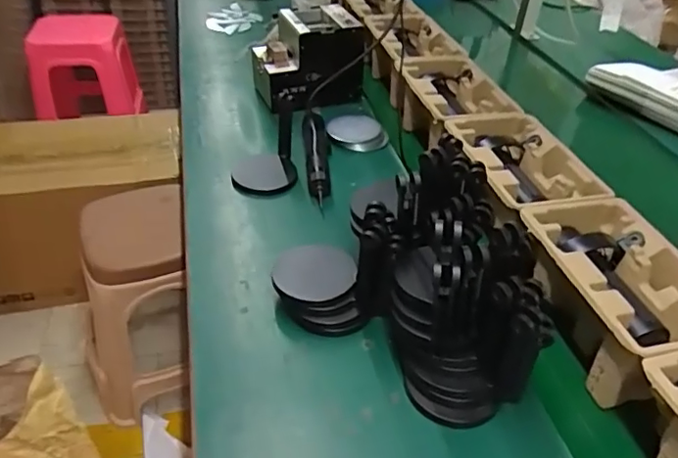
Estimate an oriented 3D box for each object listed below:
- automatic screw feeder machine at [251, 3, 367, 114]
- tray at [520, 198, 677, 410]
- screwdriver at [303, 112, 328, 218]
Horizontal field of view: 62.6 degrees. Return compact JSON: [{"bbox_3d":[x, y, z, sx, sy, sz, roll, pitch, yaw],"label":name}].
[{"bbox_3d":[-0.061,-0.329,1.075,0.198,0.156,0.149,-5,37,-13],"label":"automatic screw feeder machine"},{"bbox_3d":[0.308,0.072,0.634,0.149,0.099,0.221,-7,38,-16],"label":"tray"},{"bbox_3d":[-0.037,-0.128,0.919,0.045,0.037,0.267,1,36,-5],"label":"screwdriver"}]

